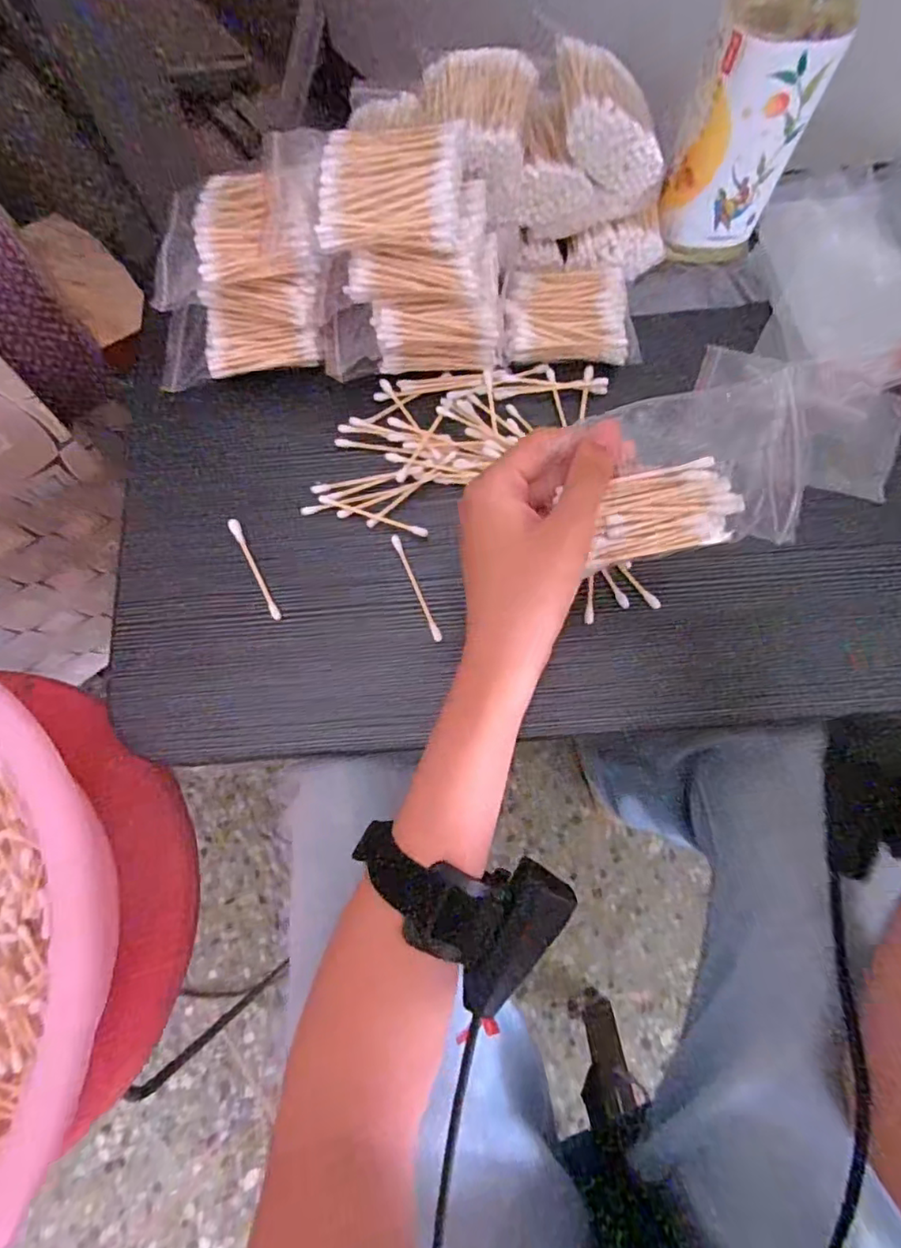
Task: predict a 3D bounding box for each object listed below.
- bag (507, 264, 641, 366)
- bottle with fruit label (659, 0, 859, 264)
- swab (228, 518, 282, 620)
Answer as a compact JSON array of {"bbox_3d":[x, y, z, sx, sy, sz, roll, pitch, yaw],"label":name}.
[{"bbox_3d":[0.077,-0.199,0.373,0.082,0.024,0.067,-1,76,1],"label":"bag"},{"bbox_3d":[0.171,-0.298,0.316,0.066,0.162,0.067,23,77,7],"label":"bottle with fruit label"},{"bbox_3d":[-0.116,-0.033,0.344,0.006,0.005,0.070,-27,77,-6],"label":"swab"}]

